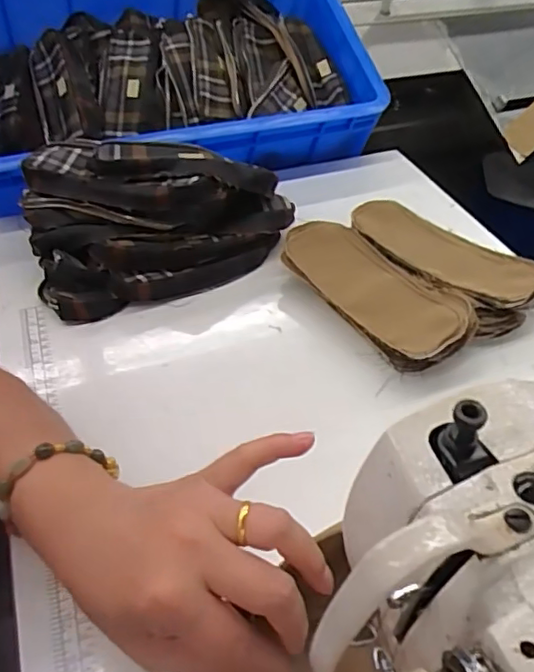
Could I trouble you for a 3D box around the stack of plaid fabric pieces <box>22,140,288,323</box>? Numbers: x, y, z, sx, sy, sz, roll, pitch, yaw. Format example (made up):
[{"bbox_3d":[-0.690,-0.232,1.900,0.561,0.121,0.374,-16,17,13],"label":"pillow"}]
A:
[{"bbox_3d":[-0.107,-0.123,0.591,0.248,0.107,0.153,-16,47,-16],"label":"stack of plaid fabric pieces"}]

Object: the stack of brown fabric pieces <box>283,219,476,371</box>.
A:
[{"bbox_3d":[0.096,-0.043,0.556,0.086,0.041,0.197,-27,51,-26],"label":"stack of brown fabric pieces"}]

